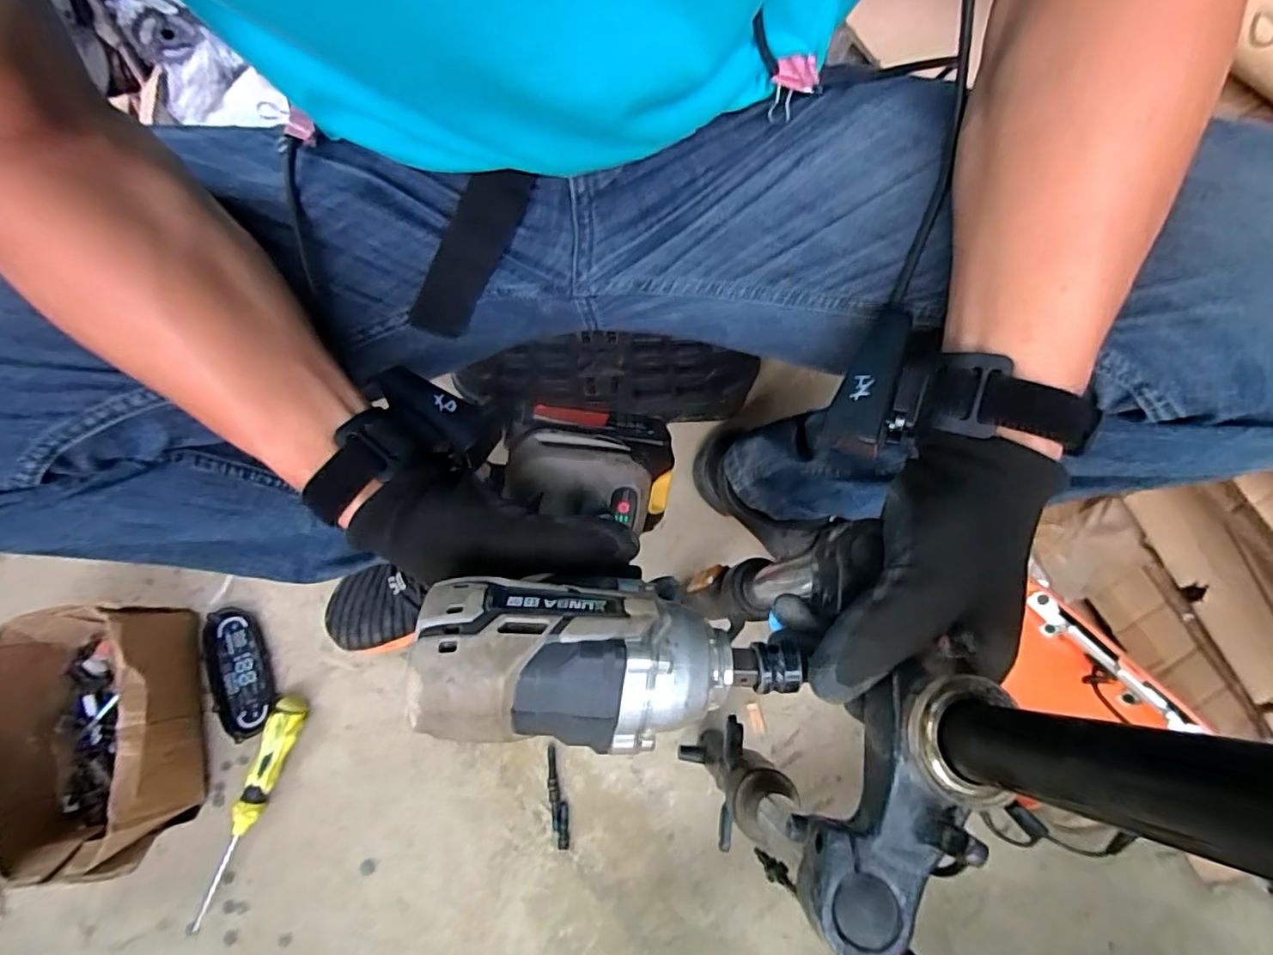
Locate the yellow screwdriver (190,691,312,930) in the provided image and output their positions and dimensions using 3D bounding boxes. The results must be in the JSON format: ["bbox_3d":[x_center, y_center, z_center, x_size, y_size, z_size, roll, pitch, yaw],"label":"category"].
[{"bbox_3d":[-0.366,0.310,0.561,0.029,0.024,0.197,19,76,4],"label":"yellow screwdriver"}]

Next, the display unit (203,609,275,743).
[{"bbox_3d":[-0.405,0.197,0.603,0.057,0.013,0.127,-23,77,-6],"label":"display unit"}]

